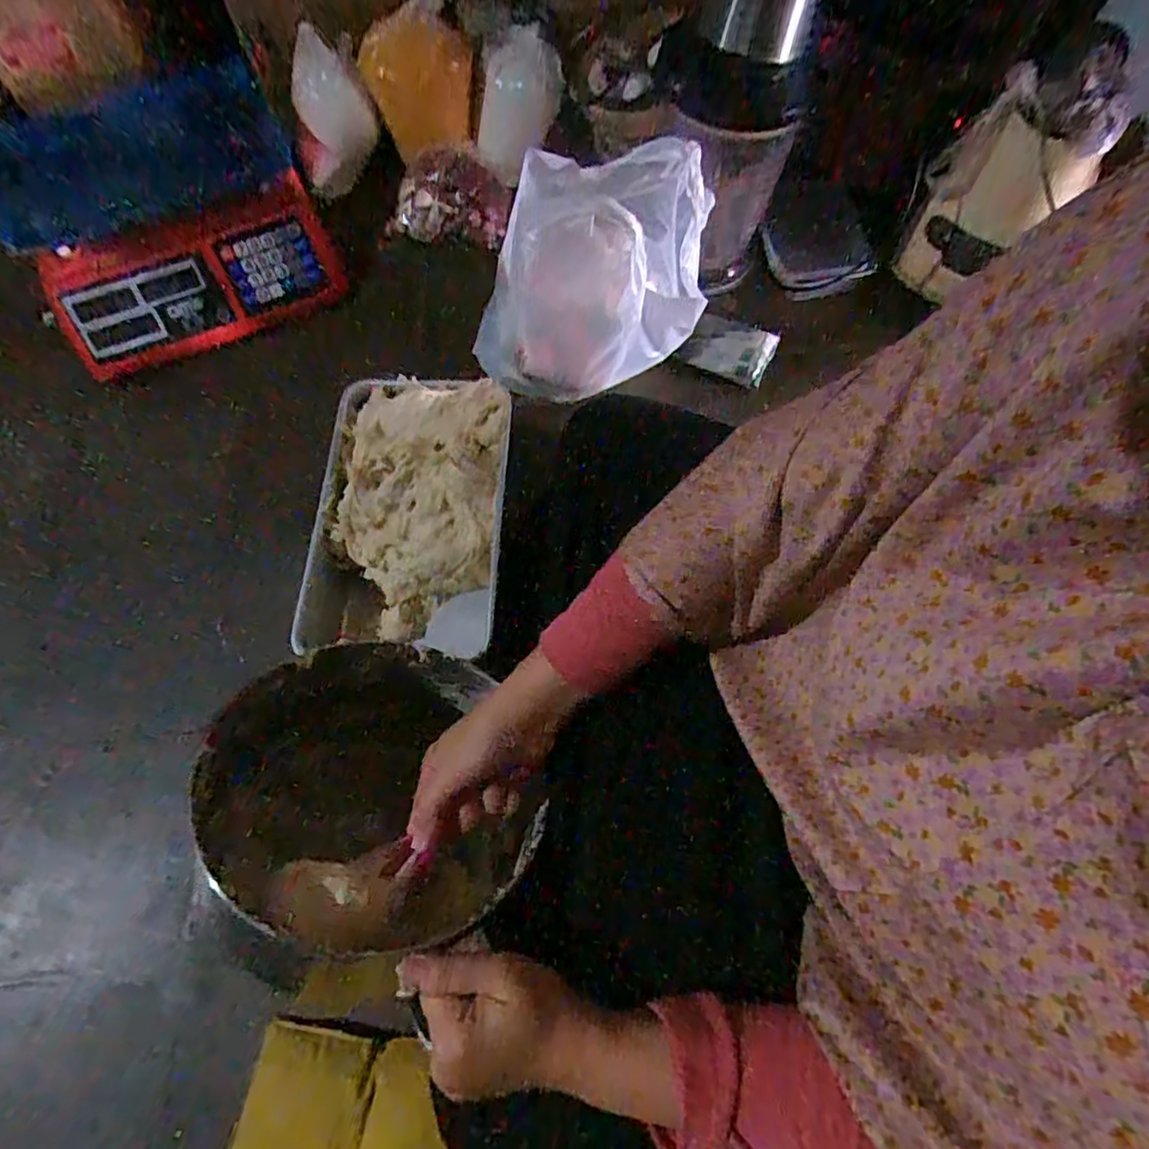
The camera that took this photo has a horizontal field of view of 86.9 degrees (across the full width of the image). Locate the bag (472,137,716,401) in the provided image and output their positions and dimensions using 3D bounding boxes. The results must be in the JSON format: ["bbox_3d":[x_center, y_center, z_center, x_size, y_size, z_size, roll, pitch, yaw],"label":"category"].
[{"bbox_3d":[0.018,-0.295,0.604,0.203,0.227,0.144,-11,68,-4],"label":"bag"}]

